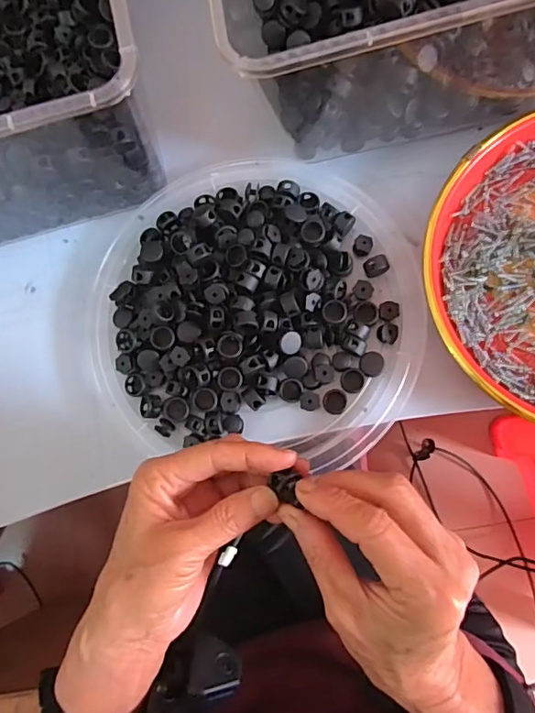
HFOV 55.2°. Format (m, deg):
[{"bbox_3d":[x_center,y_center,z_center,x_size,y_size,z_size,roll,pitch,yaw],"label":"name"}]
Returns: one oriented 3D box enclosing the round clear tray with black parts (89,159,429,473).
[{"bbox_3d":[-0.010,-0.041,0.358,0.230,0.029,0.209,6,82,9],"label":"round clear tray with black parts"}]

